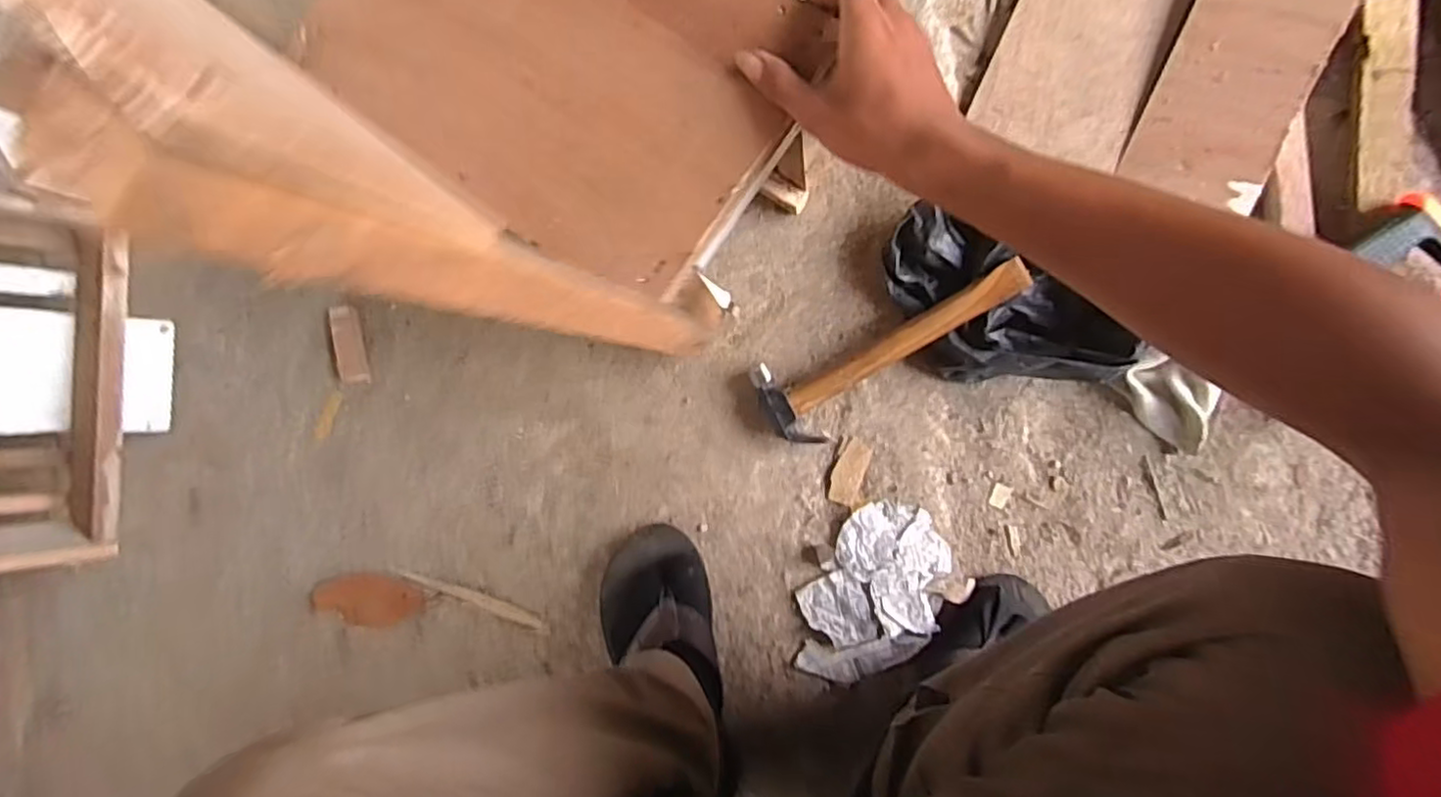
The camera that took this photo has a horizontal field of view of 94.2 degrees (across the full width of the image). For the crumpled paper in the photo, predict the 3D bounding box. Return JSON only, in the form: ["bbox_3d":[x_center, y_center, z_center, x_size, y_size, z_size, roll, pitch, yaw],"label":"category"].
[{"bbox_3d":[0.141,0.186,0.618,0.110,0.017,0.177,33,97,7],"label":"crumpled paper"}]

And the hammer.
[{"bbox_3d":[0.153,-0.036,0.595,0.244,0.046,0.085,-24,88,9],"label":"hammer"}]

